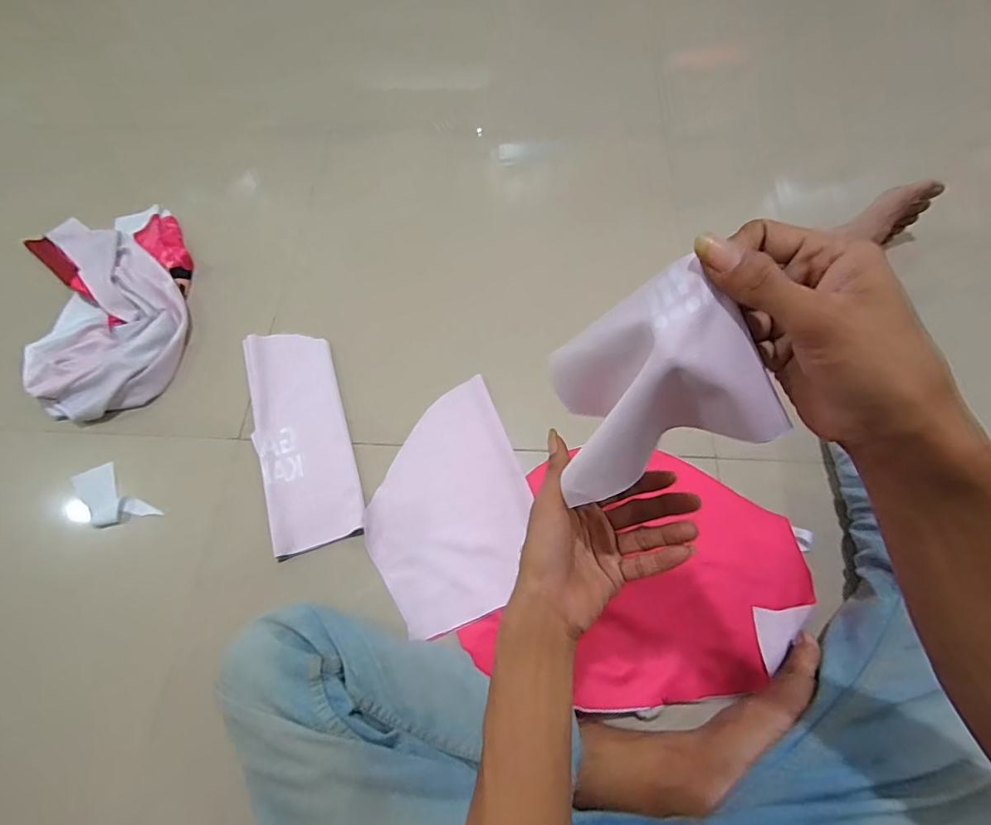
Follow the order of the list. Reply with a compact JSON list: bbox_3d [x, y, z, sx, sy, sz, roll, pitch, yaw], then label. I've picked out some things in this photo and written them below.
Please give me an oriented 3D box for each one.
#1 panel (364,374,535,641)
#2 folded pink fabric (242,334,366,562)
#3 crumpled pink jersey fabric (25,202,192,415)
[{"bbox_3d":[-0.056,0.103,0.560,0.185,0.018,0.259,-20,67,-7],"label":"panel"},{"bbox_3d":[-0.242,0.024,0.595,0.107,0.020,0.293,-18,66,-5],"label":"folded pink fabric"},{"bbox_3d":[-0.547,-0.166,0.680,0.209,0.047,0.367,-23,67,-8],"label":"crumpled pink jersey fabric"}]

